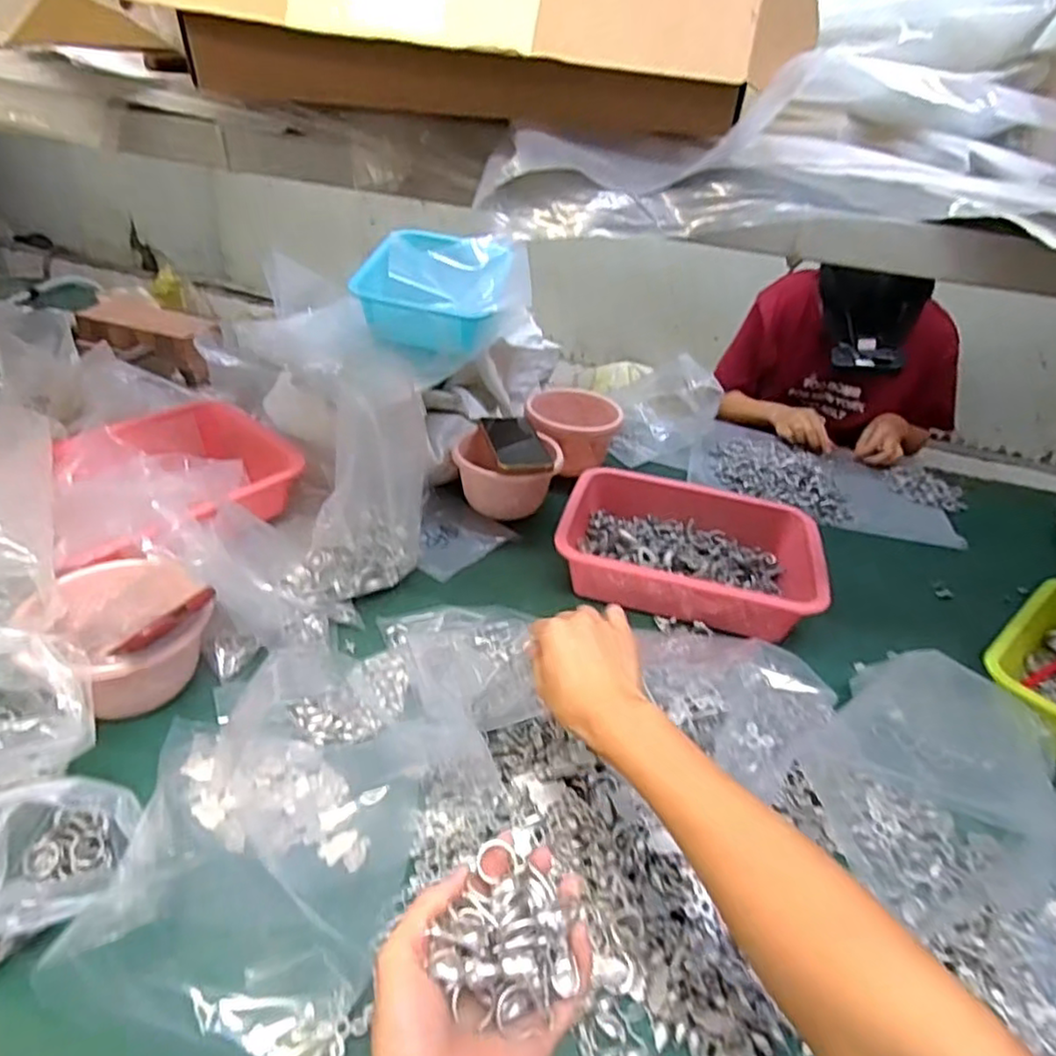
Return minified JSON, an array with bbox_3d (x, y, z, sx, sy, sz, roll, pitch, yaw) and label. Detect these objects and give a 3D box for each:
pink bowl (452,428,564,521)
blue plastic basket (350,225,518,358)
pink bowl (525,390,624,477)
[{"bbox_3d":[-0.030,-0.072,0.935,0.146,0.079,0.121,11,33,5],"label":"pink bowl"},{"bbox_3d":[-0.134,-0.352,0.991,0.193,0.083,0.288,8,33,1],"label":"blue plastic basket"},{"bbox_3d":[0.068,-0.146,1.071,0.149,0.089,0.182,8,33,0],"label":"pink bowl"}]

